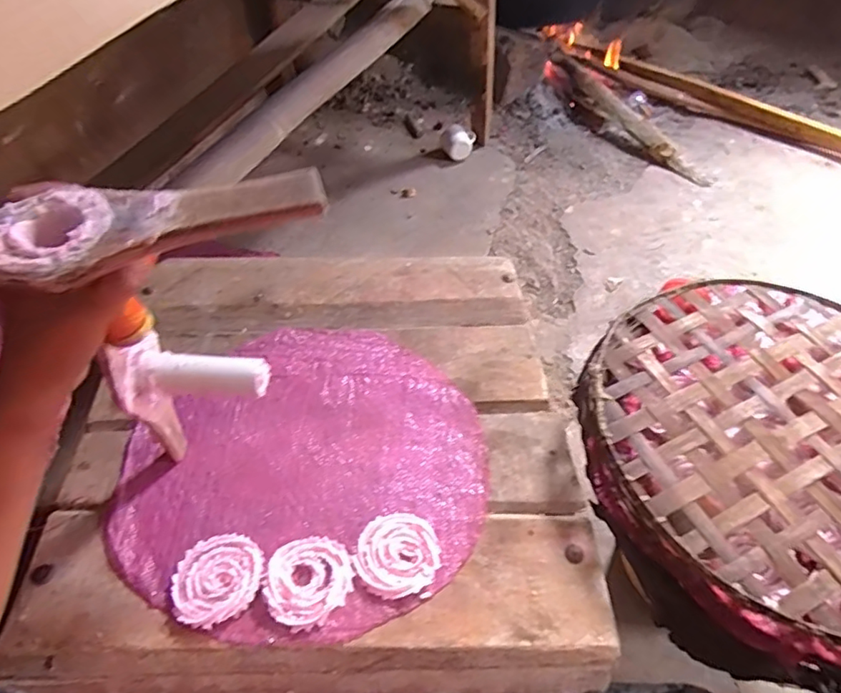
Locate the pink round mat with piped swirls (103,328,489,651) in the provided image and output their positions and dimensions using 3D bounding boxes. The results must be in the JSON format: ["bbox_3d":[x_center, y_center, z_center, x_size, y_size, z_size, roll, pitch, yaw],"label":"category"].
[{"bbox_3d":[-0.112,0.114,0.565,0.343,0.019,0.334,1,48,1],"label":"pink round mat with piped swirls"}]

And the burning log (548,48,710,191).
[{"bbox_3d":[0.609,-0.699,1.654,0.112,0.118,0.681,-25,53,-20],"label":"burning log"}]

